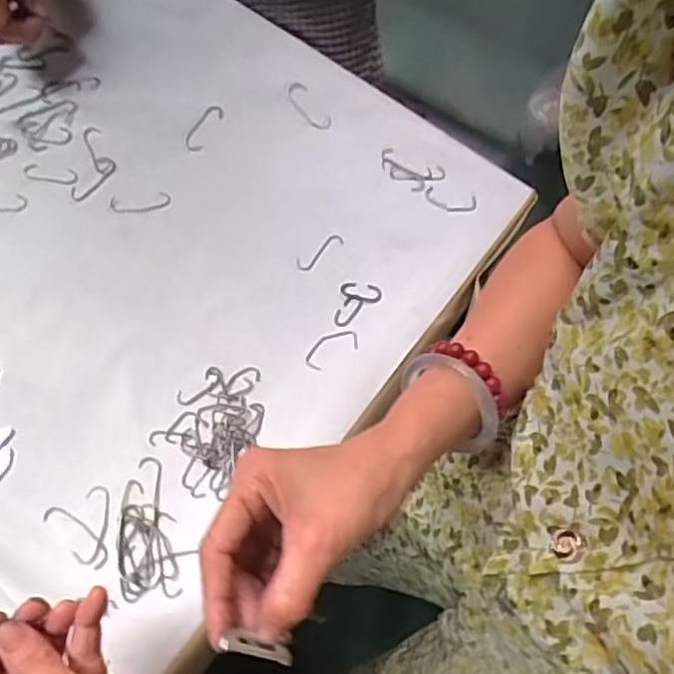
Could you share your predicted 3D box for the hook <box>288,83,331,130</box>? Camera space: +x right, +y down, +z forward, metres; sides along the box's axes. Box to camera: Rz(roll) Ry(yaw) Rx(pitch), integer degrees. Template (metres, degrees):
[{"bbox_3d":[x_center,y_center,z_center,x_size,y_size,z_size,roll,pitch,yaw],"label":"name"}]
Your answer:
[{"bbox_3d":[-0.022,-0.191,0.543,0.018,0.010,0.045,-35,89,-11],"label":"hook"}]

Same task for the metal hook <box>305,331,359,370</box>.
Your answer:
[{"bbox_3d":[-0.004,0.008,0.481,0.042,0.004,0.020,-29,74,-10],"label":"metal hook"}]

